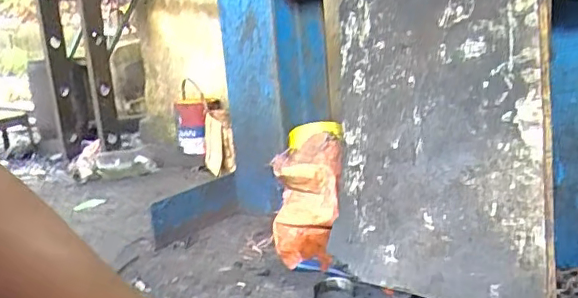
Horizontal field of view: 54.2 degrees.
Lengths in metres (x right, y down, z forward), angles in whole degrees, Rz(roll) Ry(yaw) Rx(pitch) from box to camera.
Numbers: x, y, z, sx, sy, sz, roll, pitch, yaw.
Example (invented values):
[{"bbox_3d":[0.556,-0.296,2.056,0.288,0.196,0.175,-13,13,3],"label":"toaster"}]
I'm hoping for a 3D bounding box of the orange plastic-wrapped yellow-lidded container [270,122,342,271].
[{"bbox_3d":[0.039,0.102,1.255,0.153,0.079,0.369,-2,54,12],"label":"orange plastic-wrapped yellow-lidded container"}]

